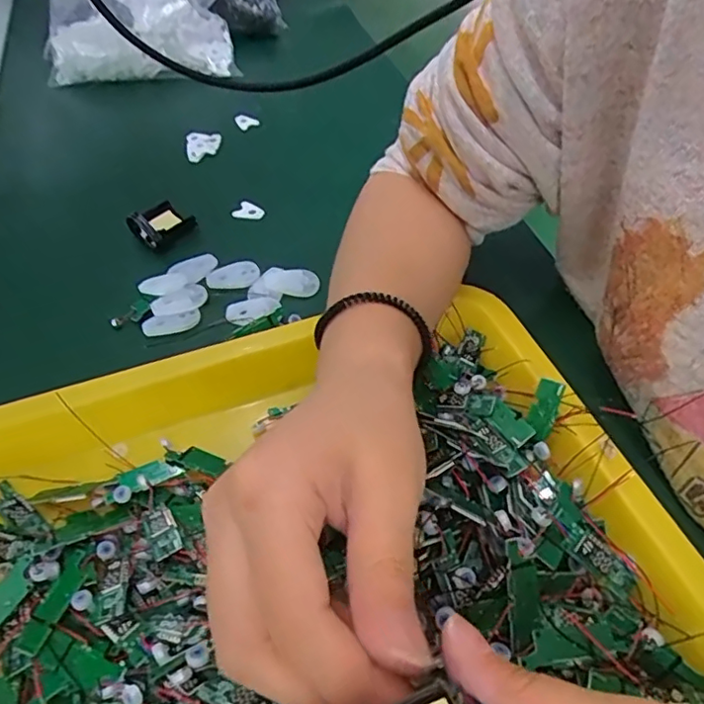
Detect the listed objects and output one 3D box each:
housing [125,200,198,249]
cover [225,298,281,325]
[{"bbox_3d":[-0.139,-0.096,0.425,0.035,0.022,0.039,31,58,26],"label":"housing"},{"bbox_3d":[-0.065,-0.028,0.372,0.034,0.008,0.017,-30,54,-21],"label":"cover"}]

